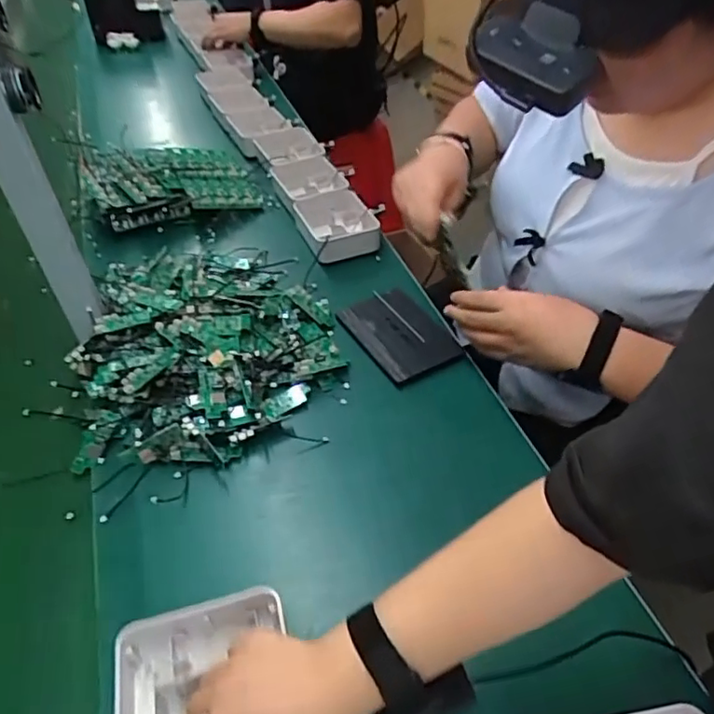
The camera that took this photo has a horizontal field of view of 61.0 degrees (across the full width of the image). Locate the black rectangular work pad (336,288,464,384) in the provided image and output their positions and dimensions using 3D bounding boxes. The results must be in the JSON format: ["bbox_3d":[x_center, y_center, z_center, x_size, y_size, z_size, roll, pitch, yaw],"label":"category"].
[{"bbox_3d":[0.048,-0.032,0.755,0.091,0.009,0.150,-26,48,-20],"label":"black rectangular work pad"}]

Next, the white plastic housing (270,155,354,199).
[{"bbox_3d":[-0.069,-0.294,0.999,0.112,0.032,0.125,-20,47,-15],"label":"white plastic housing"}]

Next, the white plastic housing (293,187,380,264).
[{"bbox_3d":[-0.030,-0.193,0.905,0.104,0.048,0.135,-16,46,-11],"label":"white plastic housing"}]

